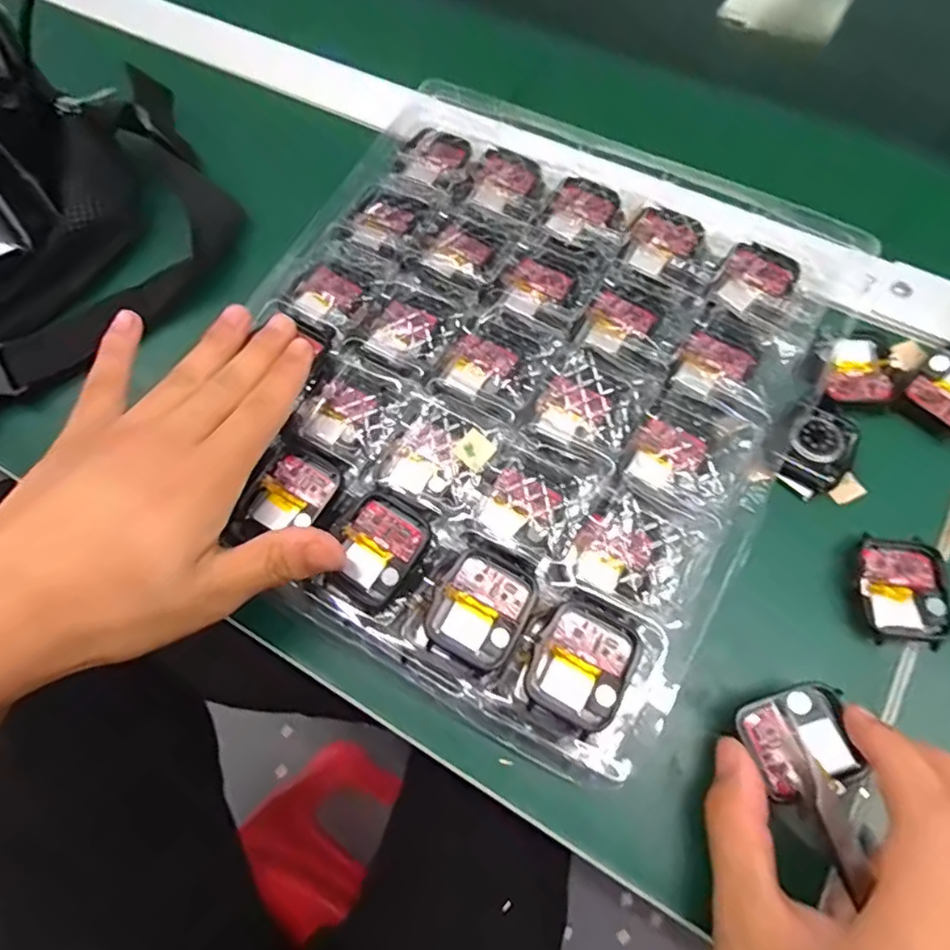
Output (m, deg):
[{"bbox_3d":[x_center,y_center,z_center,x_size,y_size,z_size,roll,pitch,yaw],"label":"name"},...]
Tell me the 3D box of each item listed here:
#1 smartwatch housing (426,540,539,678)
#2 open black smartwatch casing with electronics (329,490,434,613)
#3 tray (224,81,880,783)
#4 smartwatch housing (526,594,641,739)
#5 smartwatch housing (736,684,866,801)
[{"bbox_3d":[0.003,0.055,0.246,0.036,0.011,0.045,26,73,13],"label":"smartwatch housing"},{"bbox_3d":[-0.042,0.033,0.259,0.036,0.014,0.045,30,72,12],"label":"open black smartwatch casing with electronics"},{"bbox_3d":[0.014,-0.055,0.290,0.262,0.022,0.287,27,71,11],"label":"tray"},{"bbox_3d":[0.043,0.075,0.235,0.037,0.010,0.044,25,72,12],"label":"smartwatch housing"},{"bbox_3d":[0.129,0.104,0.232,0.040,0.009,0.036,-20,69,-7],"label":"smartwatch housing"}]

